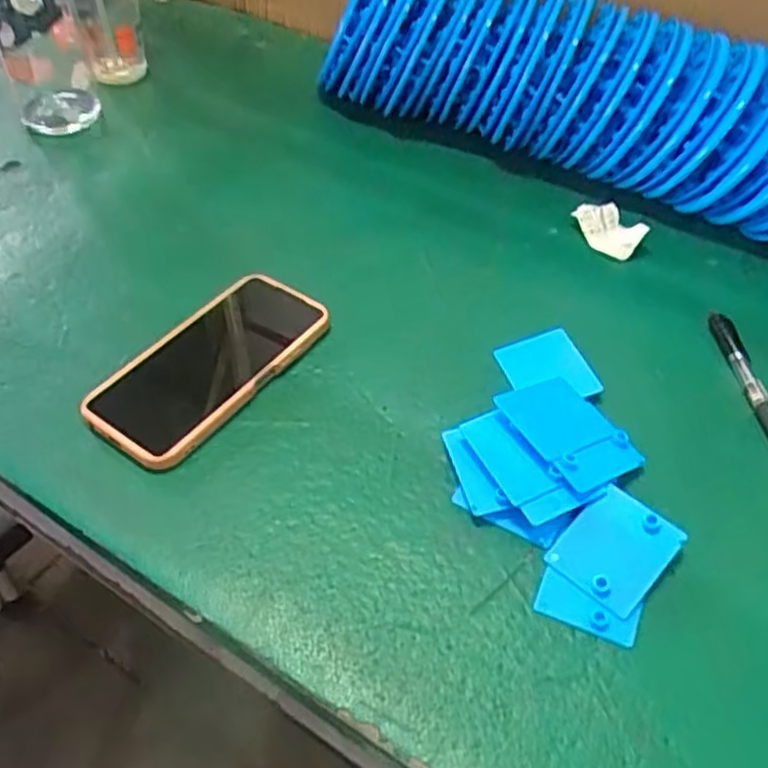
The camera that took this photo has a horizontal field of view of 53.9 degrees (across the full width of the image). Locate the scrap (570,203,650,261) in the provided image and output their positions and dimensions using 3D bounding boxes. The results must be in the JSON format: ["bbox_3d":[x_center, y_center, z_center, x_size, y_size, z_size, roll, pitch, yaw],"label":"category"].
[{"bbox_3d":[0.183,-0.127,0.612,0.039,0.021,0.059,-17,50,-12],"label":"scrap"}]

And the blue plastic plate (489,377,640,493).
[{"bbox_3d":[0.112,0.028,0.460,0.058,0.006,0.076,-19,55,-30],"label":"blue plastic plate"}]

